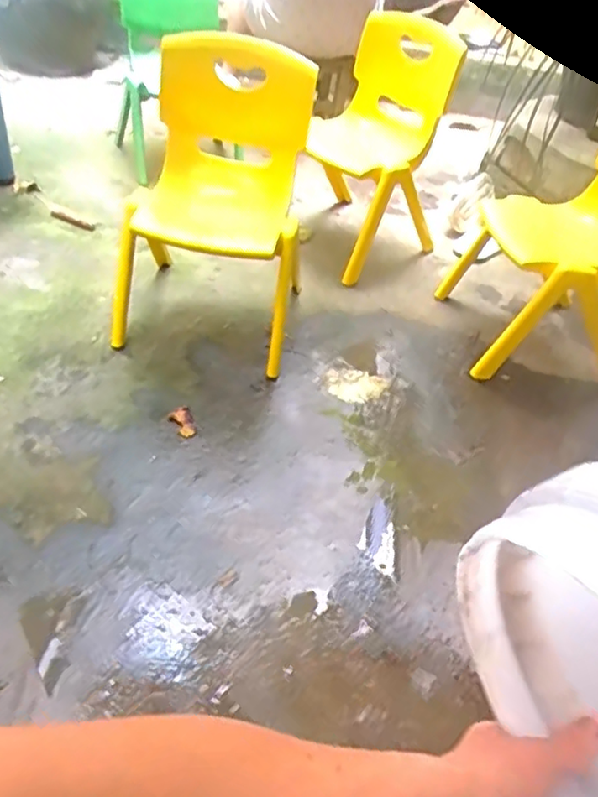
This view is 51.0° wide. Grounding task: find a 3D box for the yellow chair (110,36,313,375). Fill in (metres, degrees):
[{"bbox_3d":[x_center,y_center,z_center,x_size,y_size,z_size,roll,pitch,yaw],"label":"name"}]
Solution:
[{"bbox_3d":[-0.161,-0.358,1.168,0.332,0.515,0.311,9,42,-1],"label":"yellow chair"}]

